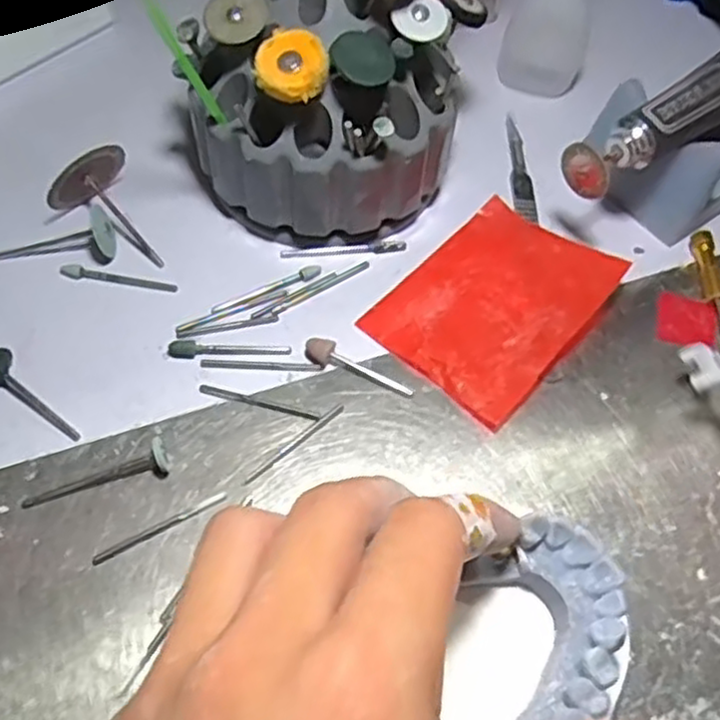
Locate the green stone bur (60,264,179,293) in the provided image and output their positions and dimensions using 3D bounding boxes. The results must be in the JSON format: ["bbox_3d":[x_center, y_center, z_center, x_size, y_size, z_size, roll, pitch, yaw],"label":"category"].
[{"bbox_3d":[-0.092,-0.031,0.279,0.045,0.004,0.006,11,59,3],"label":"green stone bur"}]

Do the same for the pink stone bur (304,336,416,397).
[{"bbox_3d":[0.000,0.003,0.262,0.041,0.006,0.009,24,60,10],"label":"pink stone bur"}]

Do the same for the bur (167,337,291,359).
[{"bbox_3d":[-0.047,-0.004,0.266,0.043,0.004,0.008,4,59,-1],"label":"bur"}]

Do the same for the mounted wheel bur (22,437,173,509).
[{"bbox_3d":[-0.084,0.038,0.234,0.047,0.010,0.010,-20,62,-15],"label":"mounted wheel bur"}]

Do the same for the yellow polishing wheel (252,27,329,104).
[{"bbox_3d":[-0.022,-0.096,0.238,0.024,0.004,0.023,0,81,2],"label":"yellow polishing wheel"}]

